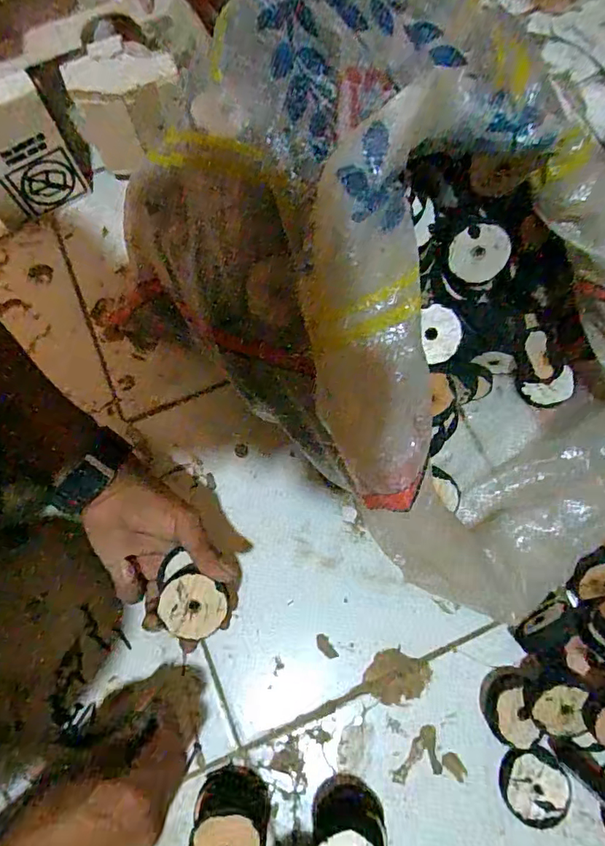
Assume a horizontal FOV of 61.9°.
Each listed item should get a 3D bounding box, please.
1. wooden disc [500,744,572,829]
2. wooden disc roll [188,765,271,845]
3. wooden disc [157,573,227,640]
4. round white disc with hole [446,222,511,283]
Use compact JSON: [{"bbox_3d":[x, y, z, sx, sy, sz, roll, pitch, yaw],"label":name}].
[{"bbox_3d":[0.179,0.281,0.391,0.048,0.014,0.052,0,72,0],"label":"wooden disc"},{"bbox_3d":[-0.055,0.299,0.373,0.055,0.051,0.057,0,72,0],"label":"wooden disc roll"},{"bbox_3d":[-0.081,0.135,0.369,0.047,0.004,0.044,34,86,-5],"label":"wooden disc"},{"bbox_3d":[0.144,-0.138,0.413,0.046,0.050,0.005,15,53,4],"label":"round white disc with hole"}]

